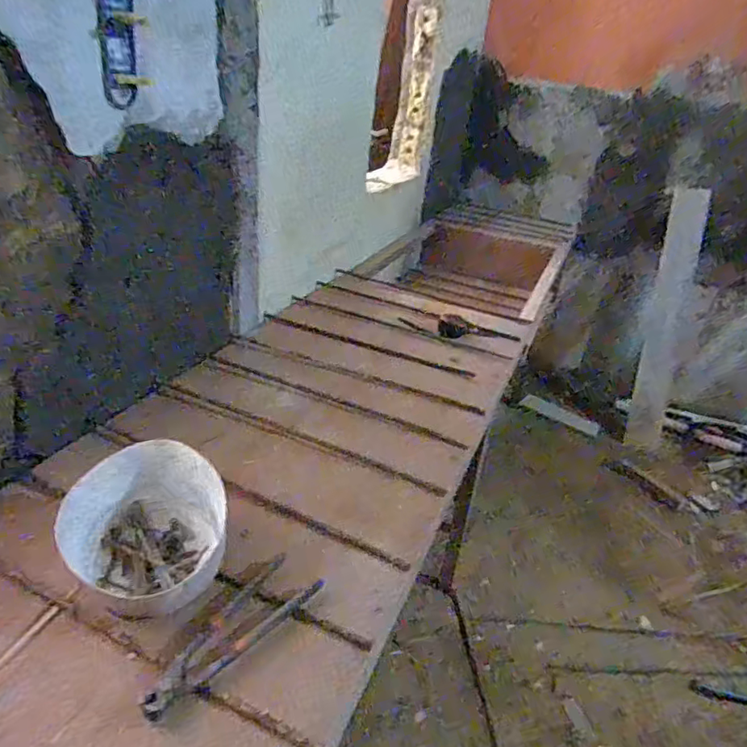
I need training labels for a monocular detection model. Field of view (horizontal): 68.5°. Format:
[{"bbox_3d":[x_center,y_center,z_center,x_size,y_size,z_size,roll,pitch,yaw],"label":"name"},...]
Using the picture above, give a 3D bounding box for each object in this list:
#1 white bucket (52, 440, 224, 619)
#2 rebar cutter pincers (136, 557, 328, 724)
[{"bbox_3d":[-0.272,0.186,0.671,0.172,0.117,0.158,6,31,-4],"label":"white bucket"},{"bbox_3d":[-0.157,0.288,0.617,0.067,0.022,0.221,24,34,29],"label":"rebar cutter pincers"}]

